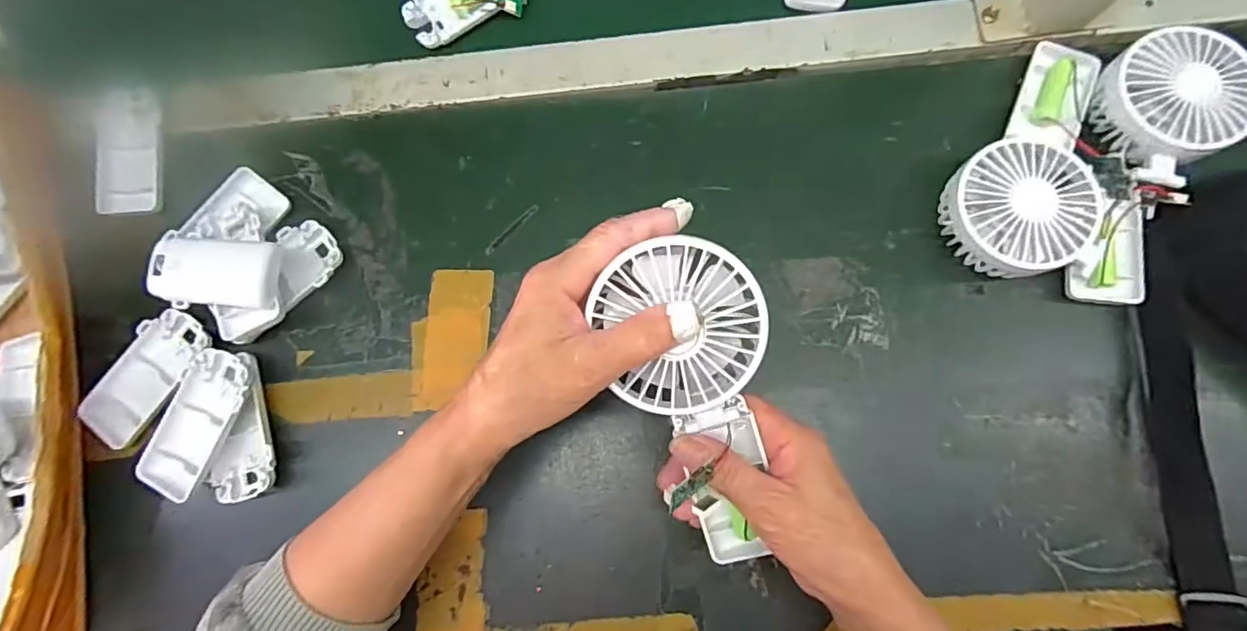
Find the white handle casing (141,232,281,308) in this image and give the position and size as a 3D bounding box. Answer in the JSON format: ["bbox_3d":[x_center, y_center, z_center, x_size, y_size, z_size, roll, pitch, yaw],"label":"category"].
[{"bbox_3d":[-0.277,-0.029,0.389,0.089,0.022,0.047,5,81,3],"label":"white handle casing"}]

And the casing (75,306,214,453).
[{"bbox_3d":[-0.331,0.042,0.396,0.049,0.020,0.092,35,84,7],"label":"casing"}]

